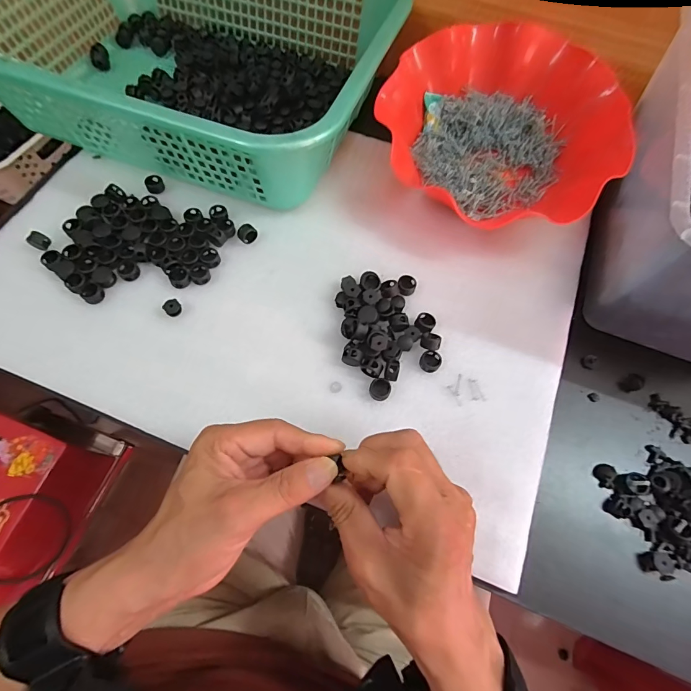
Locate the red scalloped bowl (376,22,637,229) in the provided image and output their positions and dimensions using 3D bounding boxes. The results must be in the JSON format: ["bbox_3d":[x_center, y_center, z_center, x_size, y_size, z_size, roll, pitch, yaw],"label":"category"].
[{"bbox_3d":[0.147,-0.215,0.387,0.228,0.065,0.199,10,67,2],"label":"red scalloped bowl"}]

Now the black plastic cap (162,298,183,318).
[{"bbox_3d":[-0.149,-0.032,0.338,0.014,0.010,0.014,1,68,-2],"label":"black plastic cap"}]

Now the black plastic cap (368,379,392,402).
[{"bbox_3d":[0.028,0.036,0.317,0.017,0.009,0.017,1,68,-2],"label":"black plastic cap"}]

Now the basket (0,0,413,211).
[{"bbox_3d":[-0.151,-0.302,0.403,0.380,0.119,0.286,19,68,5],"label":"basket"}]

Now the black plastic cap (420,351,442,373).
[{"bbox_3d":[0.071,0.014,0.328,0.017,0.008,0.017,1,68,-2],"label":"black plastic cap"}]

